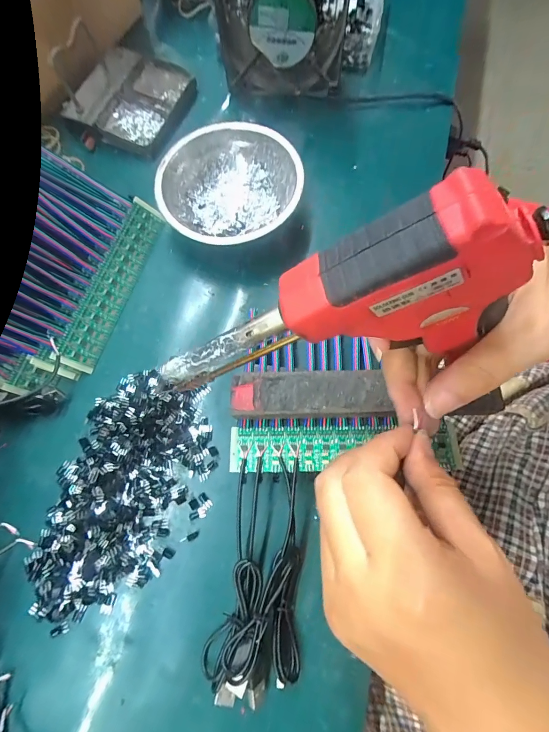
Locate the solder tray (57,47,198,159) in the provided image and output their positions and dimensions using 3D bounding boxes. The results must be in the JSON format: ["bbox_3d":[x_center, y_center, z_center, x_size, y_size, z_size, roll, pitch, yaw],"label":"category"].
[{"bbox_3d":[-0.150,-0.285,0.368,0.098,0.025,0.111,24,75,8],"label":"solder tray"}]

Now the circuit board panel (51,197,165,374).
[{"bbox_3d":[-0.143,-0.073,0.305,0.032,0.005,0.167,29,72,-35],"label":"circuit board panel"}]

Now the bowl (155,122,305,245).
[{"bbox_3d":[-0.039,-0.156,0.315,0.123,0.042,0.117,0,73,1],"label":"bowl"}]

